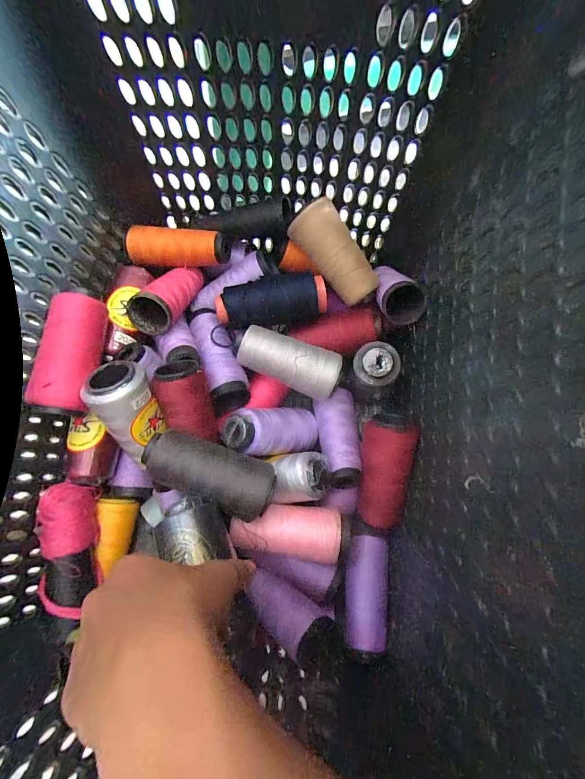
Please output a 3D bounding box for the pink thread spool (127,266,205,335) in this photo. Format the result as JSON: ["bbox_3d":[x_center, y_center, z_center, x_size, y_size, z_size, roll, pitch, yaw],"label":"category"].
[{"bbox_3d":[-0.129,-0.103,0.380,0.051,0.041,0.096,25,52,4],"label":"pink thread spool"}]

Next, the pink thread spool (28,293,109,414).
[{"bbox_3d":[-0.199,-0.030,0.328,0.050,0.051,0.109,2,78,-1],"label":"pink thread spool"}]

